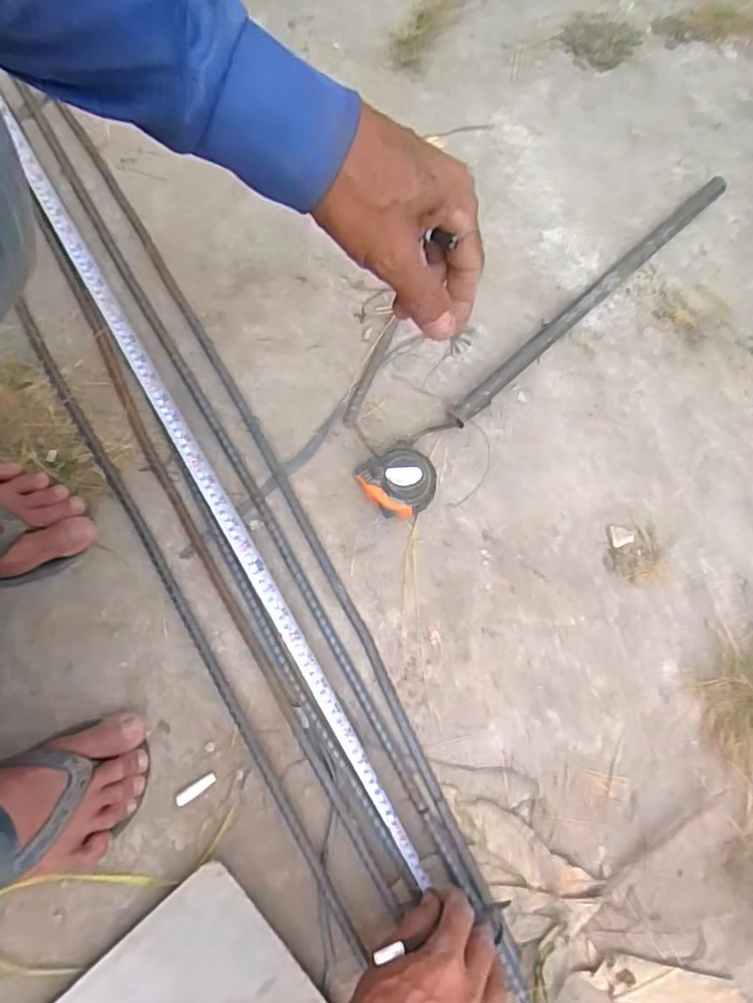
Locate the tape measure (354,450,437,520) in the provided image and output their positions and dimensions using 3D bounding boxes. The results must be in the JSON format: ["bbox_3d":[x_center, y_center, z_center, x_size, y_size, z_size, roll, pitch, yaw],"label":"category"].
[{"bbox_3d":[0.023,-0.019,0.602,0.074,0.036,0.070,-23,78,-5],"label":"tape measure"}]

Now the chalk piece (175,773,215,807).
[{"bbox_3d":[-0.167,0.266,0.546,0.039,0.007,0.011,-31,79,-23],"label":"chalk piece"}]

